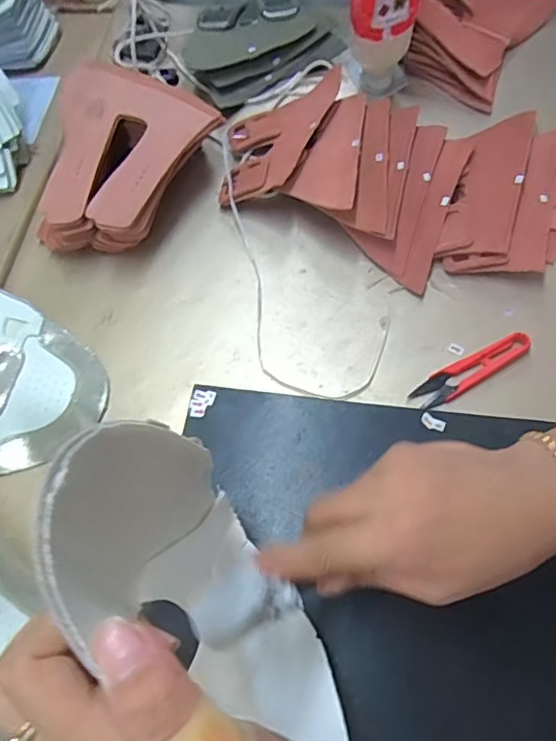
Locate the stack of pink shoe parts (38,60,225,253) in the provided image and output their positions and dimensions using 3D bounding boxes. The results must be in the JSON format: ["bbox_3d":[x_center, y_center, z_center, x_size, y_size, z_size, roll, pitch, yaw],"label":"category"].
[{"bbox_3d":[-0.138,-0.202,0.504,0.165,0.068,0.191,-3,64,2],"label":"stack of pink shoe parts"}]

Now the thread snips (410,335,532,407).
[{"bbox_3d":[0.151,0.000,0.419,0.098,0.011,0.024,-27,66,-9],"label":"thread snips"}]

